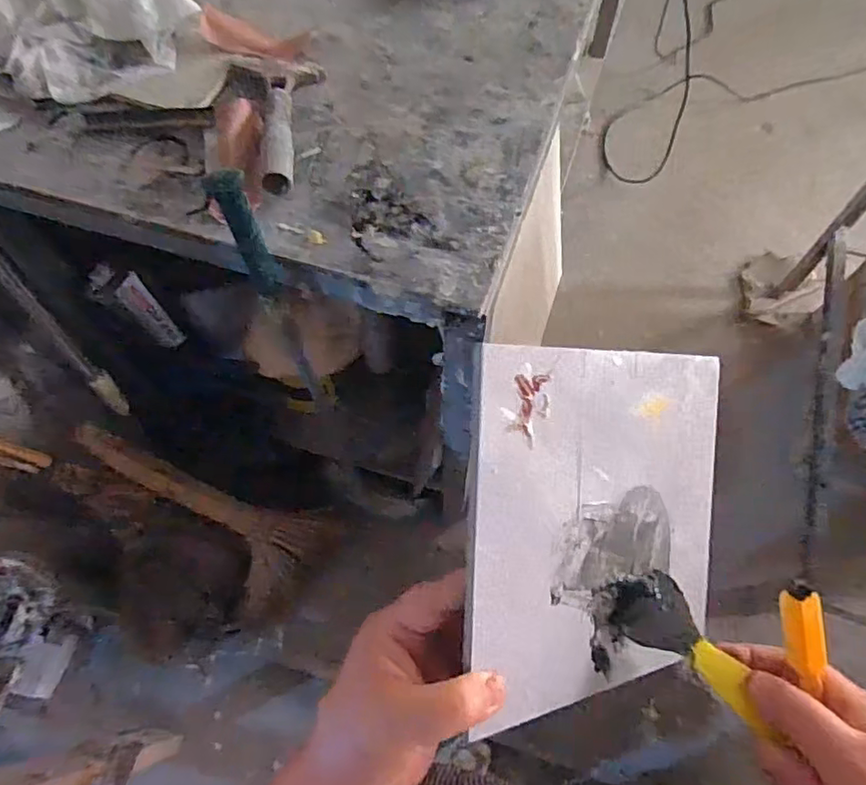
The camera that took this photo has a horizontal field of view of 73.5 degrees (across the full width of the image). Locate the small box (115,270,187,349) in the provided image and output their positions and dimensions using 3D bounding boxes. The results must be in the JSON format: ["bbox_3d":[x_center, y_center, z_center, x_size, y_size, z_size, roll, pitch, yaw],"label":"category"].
[{"bbox_3d":[-0.420,-0.116,0.868,0.040,0.130,0.018,-43,46,-17],"label":"small box"}]

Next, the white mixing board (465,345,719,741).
[{"bbox_3d":[0.102,0.075,0.339,0.193,0.006,0.195,0,93,-31],"label":"white mixing board"}]

